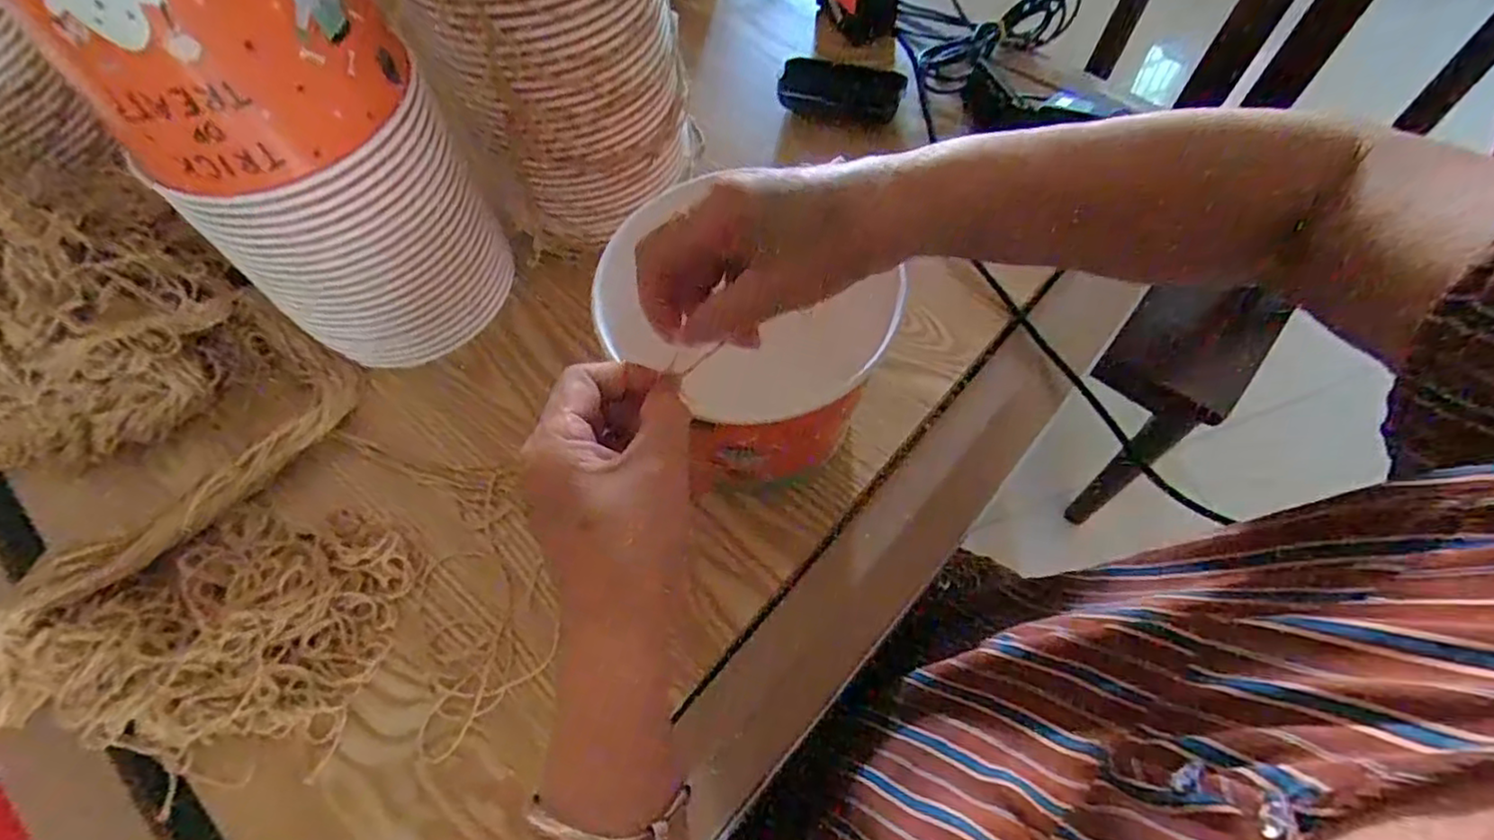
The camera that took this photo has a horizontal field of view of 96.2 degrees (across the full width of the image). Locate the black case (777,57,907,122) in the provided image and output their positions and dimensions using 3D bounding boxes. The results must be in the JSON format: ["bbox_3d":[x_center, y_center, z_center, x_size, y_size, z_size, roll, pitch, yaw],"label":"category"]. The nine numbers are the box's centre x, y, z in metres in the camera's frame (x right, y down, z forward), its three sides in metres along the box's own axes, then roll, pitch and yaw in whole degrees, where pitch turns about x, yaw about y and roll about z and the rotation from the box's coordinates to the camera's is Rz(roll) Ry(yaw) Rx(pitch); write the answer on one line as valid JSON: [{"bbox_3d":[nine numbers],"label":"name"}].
[{"bbox_3d":[0.085,-0.300,0.606,0.109,0.029,0.041,12,63,10],"label":"black case"}]

